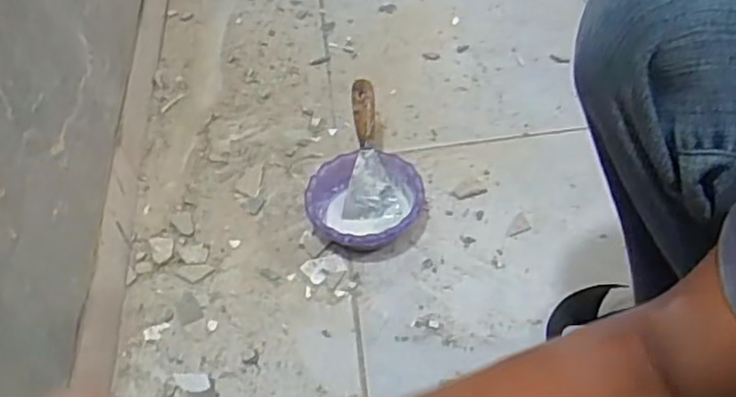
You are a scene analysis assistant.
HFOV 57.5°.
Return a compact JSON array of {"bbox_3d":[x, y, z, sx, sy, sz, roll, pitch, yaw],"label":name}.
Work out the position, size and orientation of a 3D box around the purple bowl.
[{"bbox_3d":[-0.003,0.011,0.754,0.127,0.056,0.126,-2,51,3],"label":"purple bowl"}]

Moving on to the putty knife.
[{"bbox_3d":[0.001,-0.056,0.772,0.063,0.018,0.156,-3,86,3],"label":"putty knife"}]

